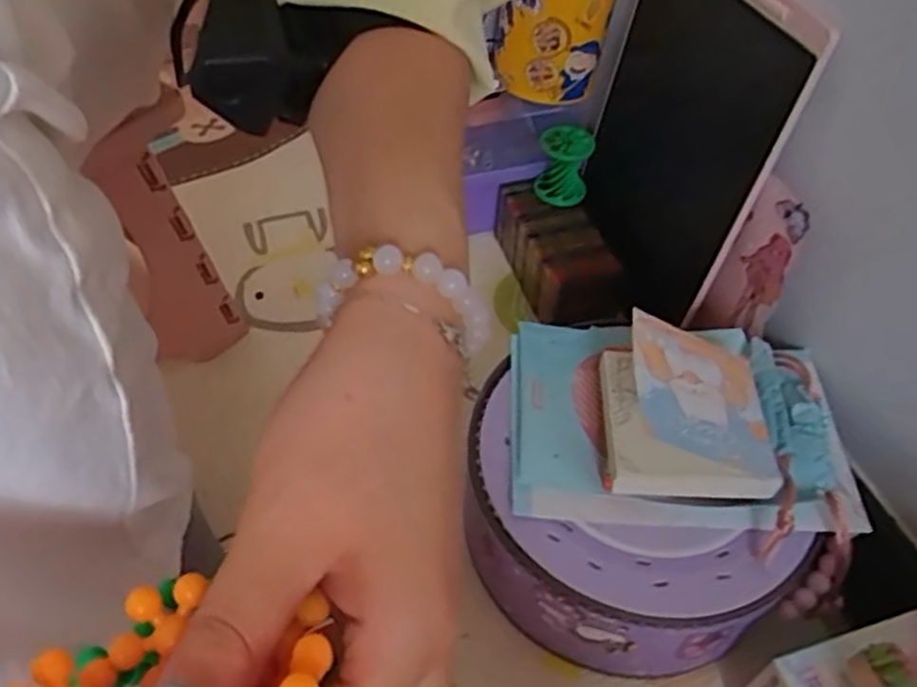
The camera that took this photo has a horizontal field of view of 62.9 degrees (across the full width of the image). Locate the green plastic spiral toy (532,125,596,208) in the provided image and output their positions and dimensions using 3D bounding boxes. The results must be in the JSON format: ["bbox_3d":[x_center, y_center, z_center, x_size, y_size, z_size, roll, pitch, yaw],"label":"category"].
[{"bbox_3d":[0.087,-0.148,0.629,0.044,0.053,0.041,4,48,2],"label":"green plastic spiral toy"}]

